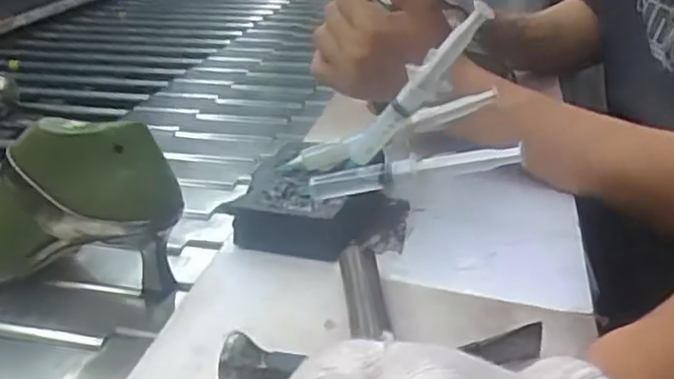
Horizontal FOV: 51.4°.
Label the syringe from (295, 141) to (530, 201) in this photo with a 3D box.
[{"bbox_3d":[0.043,-0.012,0.465,0.150,0.017,0.012,-9,20,28],"label":"syringe"}]

